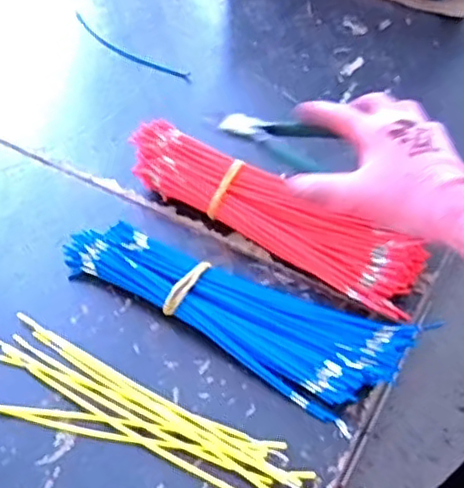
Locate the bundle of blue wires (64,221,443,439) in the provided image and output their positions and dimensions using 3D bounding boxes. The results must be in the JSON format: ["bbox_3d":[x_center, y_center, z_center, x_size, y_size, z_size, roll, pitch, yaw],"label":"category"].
[{"bbox_3d":[0.001,0.041,0.508,0.255,0.027,0.095,25,52,17],"label":"bundle of blue wires"}]

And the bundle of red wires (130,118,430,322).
[{"bbox_3d":[0.028,-0.023,0.553,0.251,0.046,0.053,27,53,19],"label":"bundle of red wires"}]

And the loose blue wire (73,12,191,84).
[{"bbox_3d":[-0.117,-0.210,0.747,0.176,0.005,0.031,33,48,22],"label":"loose blue wire"}]

